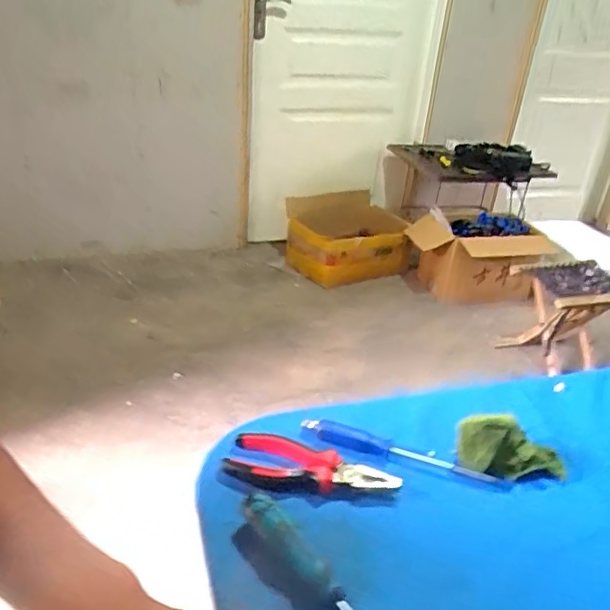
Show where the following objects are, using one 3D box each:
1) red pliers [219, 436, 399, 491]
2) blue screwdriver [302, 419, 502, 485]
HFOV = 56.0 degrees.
[{"bbox_3d":[0.007,0.150,0.534,0.157,0.018,0.050,6,28,4],"label":"red pliers"},{"bbox_3d":[0.091,0.143,0.562,0.192,0.019,0.020,13,29,15],"label":"blue screwdriver"}]

